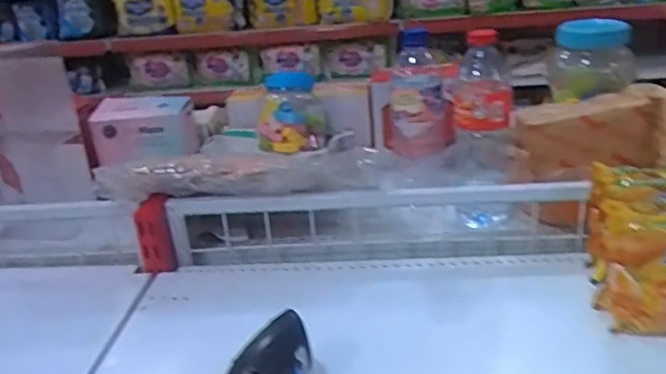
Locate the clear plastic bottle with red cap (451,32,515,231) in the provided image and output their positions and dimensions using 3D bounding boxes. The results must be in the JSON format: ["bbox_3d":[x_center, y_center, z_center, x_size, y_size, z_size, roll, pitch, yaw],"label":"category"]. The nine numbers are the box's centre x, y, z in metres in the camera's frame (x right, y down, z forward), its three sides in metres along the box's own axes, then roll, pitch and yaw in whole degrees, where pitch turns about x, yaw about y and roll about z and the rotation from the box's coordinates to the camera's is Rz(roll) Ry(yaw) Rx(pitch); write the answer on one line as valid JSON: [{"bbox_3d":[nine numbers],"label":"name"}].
[{"bbox_3d":[0.169,-0.112,0.712,0.068,0.121,0.062,1,24,12],"label":"clear plastic bottle with red cap"}]

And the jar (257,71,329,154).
[{"bbox_3d":[-0.057,-0.109,0.889,0.103,0.096,0.087,-6,23,-3],"label":"jar"}]

